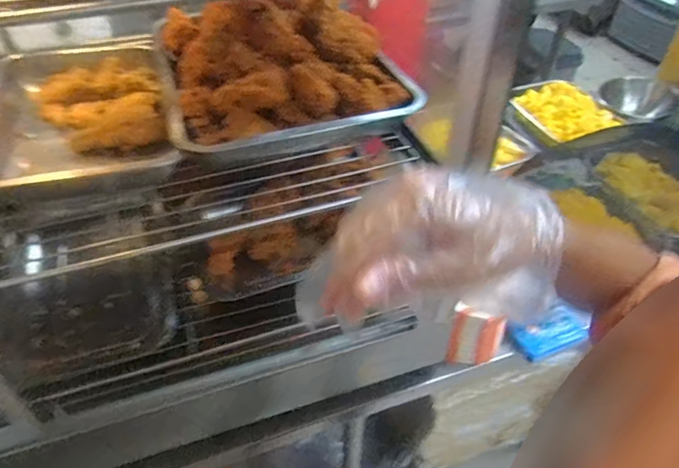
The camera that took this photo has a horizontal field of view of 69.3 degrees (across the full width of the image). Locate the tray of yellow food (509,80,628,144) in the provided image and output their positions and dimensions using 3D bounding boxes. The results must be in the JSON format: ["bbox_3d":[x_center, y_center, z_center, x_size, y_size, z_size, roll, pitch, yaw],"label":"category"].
[{"bbox_3d":[0.586,-0.347,1.309,0.227,0.062,0.293,-18,47,-18],"label":"tray of yellow food"}]

